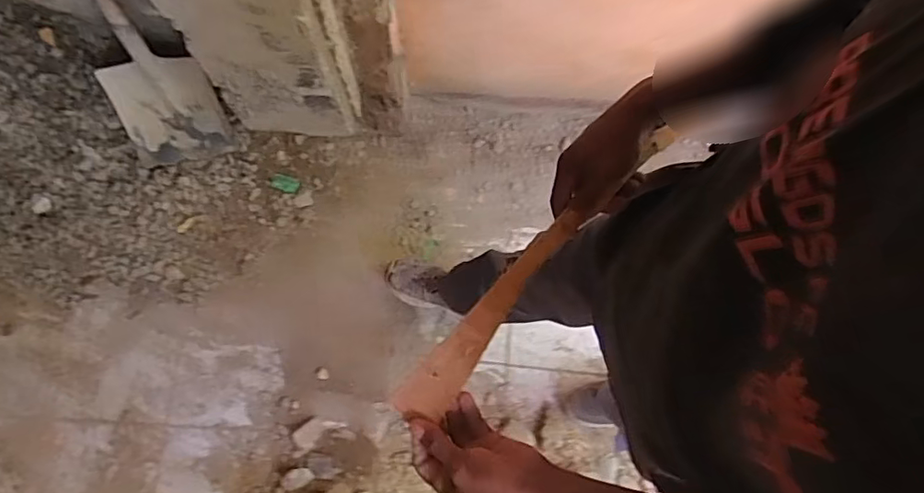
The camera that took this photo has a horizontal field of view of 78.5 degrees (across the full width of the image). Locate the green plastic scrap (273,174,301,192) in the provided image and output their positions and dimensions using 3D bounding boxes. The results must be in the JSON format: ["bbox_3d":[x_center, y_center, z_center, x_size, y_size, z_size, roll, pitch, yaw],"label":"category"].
[{"bbox_3d":[-0.468,-0.167,1.503,0.069,0.004,0.039,18,86,-10],"label":"green plastic scrap"}]

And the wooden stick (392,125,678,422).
[{"bbox_3d":[0.032,0.065,0.575,0.045,0.014,0.260,39,79,9],"label":"wooden stick"}]

